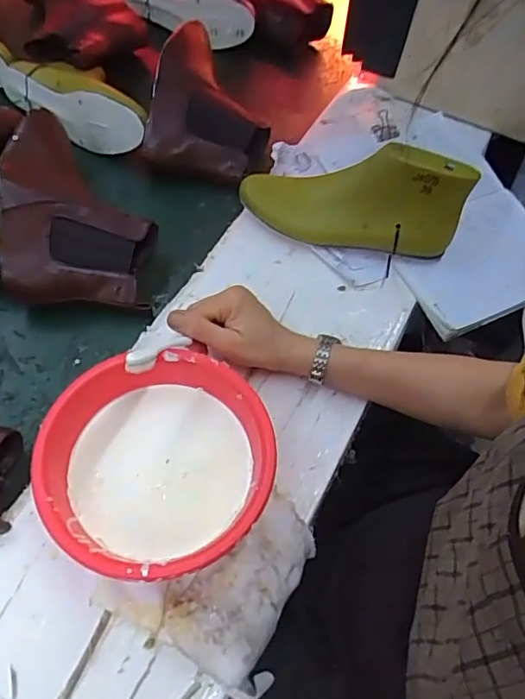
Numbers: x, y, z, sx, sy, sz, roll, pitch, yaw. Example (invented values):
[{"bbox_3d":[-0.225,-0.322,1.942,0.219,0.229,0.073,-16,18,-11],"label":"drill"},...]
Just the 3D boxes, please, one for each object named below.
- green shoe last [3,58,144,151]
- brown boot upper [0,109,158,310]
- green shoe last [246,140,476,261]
[{"bbox_3d":[-0.254,-0.358,0.764,0.248,0.069,0.101,36,65,16],"label":"green shoe last"},{"bbox_3d":[-0.212,-0.176,0.646,0.164,0.073,0.255,1,61,-3],"label":"brown boot upper"},{"bbox_3d":[0.103,-0.168,0.628,0.260,0.111,0.073,3,60,13],"label":"green shoe last"}]

